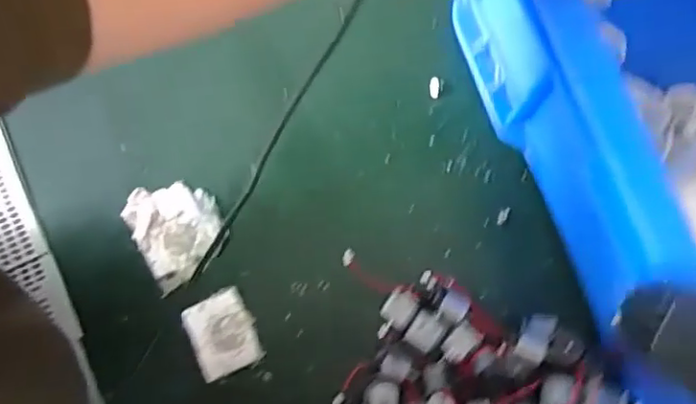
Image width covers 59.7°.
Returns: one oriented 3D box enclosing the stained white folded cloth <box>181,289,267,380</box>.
[{"bbox_3d":[-0.077,0.081,0.371,0.039,0.004,0.047,-24,79,-6],"label":"stained white folded cloth"}]

